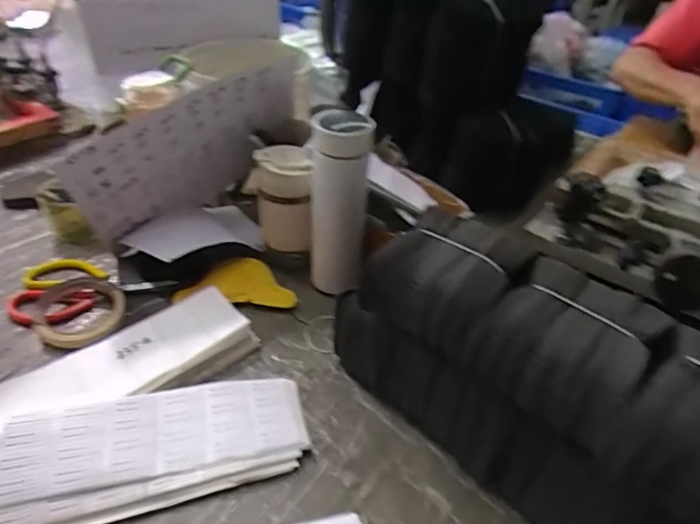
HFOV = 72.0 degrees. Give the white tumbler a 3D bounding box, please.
[{"bbox_3d":[-0.015,-0.060,0.591,0.066,0.246,0.082,2,37,-5],"label":"white tumbler"}]

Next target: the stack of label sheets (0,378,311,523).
[{"bbox_3d":[-0.181,0.168,0.437,0.276,0.034,0.103,-9,40,-18],"label":"stack of label sheets"}]

